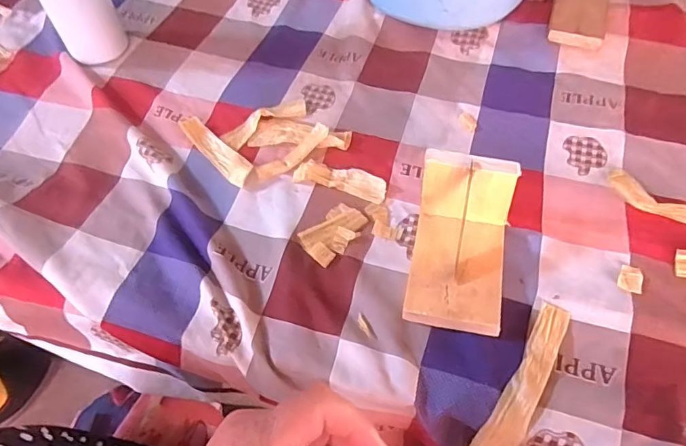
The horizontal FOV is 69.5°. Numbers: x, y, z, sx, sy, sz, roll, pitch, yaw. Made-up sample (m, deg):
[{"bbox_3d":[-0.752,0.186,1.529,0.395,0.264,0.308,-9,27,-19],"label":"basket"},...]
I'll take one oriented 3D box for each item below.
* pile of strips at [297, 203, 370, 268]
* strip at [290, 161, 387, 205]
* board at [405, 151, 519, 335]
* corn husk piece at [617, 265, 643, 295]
[{"bbox_3d":[-0.007,0.008,0.463,0.065,0.004,0.042,-38,63,-20],"label":"pile of strips"},{"bbox_3d":[-0.003,-0.044,0.495,0.094,0.006,0.033,13,59,11],"label":"strip"},{"bbox_3d":[0.097,0.018,0.405,0.075,0.079,0.124,8,58,8],"label":"board"},{"bbox_3d":[0.244,0.047,0.417,0.018,0.004,0.025,20,60,15],"label":"corn husk piece"}]

